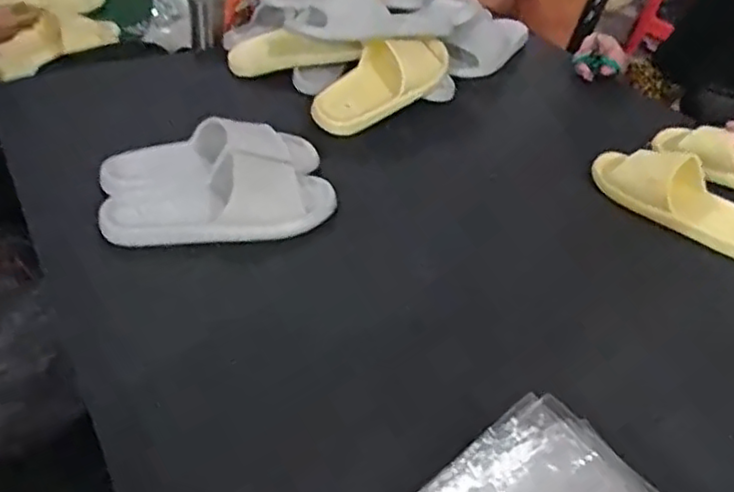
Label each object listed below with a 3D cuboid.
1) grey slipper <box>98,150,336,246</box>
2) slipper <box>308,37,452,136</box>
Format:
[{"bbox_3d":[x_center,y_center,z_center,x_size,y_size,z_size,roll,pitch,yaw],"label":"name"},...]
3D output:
[{"bbox_3d":[-0.167,-0.051,0.770,0.266,0.062,0.104,-7,40,-14],"label":"grey slipper"},{"bbox_3d":[0.024,-0.249,1.000,0.250,0.080,0.081,-36,52,-17],"label":"slipper"}]

